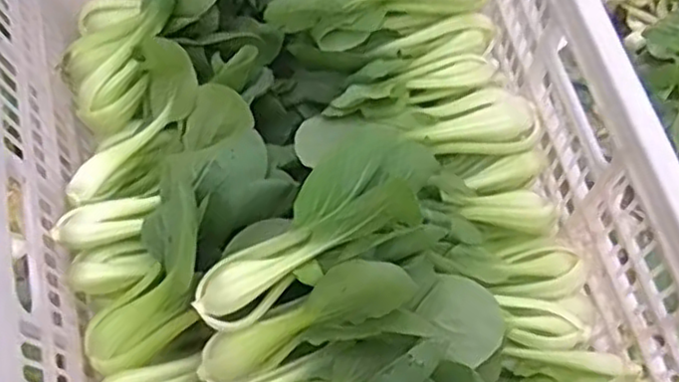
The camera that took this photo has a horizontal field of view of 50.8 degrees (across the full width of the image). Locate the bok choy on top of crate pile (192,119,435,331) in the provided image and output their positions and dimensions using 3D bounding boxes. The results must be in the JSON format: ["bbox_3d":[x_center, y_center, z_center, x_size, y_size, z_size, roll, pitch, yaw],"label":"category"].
[{"bbox_3d":[-0.016,0.026,0.487,0.185,0.067,0.080,-41,73,-1],"label":"bok choy on top of crate pile"}]

